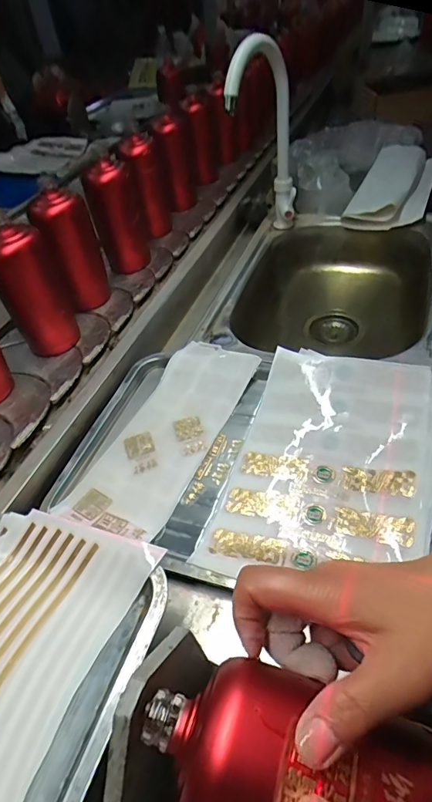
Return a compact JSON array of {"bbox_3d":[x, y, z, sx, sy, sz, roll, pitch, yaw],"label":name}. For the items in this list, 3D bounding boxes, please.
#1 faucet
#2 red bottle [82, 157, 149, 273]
[{"bbox_3d":[0.089,-0.404,0.716,0.061,0.346,0.120,36,79,29],"label":"faucet"},{"bbox_3d":[-0.163,-0.307,0.735,0.085,0.164,0.065,-12,49,-8],"label":"red bottle"}]

